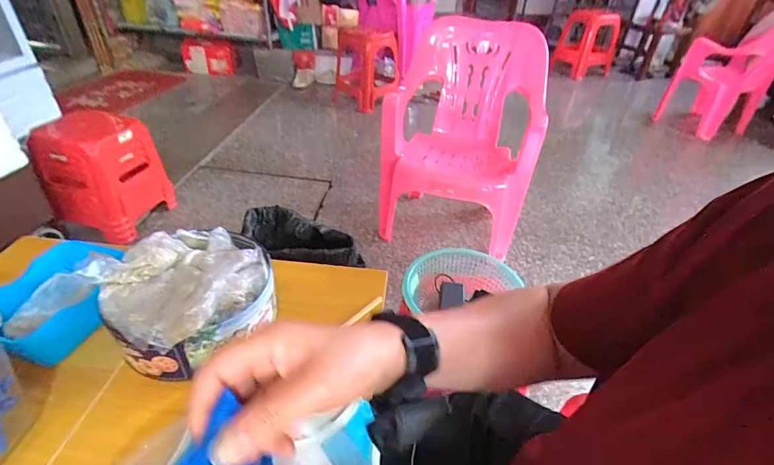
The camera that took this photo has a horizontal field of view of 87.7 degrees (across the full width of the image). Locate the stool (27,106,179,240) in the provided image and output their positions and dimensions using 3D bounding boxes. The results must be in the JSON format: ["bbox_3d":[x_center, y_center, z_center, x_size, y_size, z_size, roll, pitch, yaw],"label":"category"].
[{"bbox_3d":[-0.914,-0.190,1.311,0.237,0.370,0.258,9,37,6],"label":"stool"}]

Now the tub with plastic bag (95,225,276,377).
[{"bbox_3d":[-0.236,0.068,0.492,0.176,0.092,0.176,3,37,-2],"label":"tub with plastic bag"}]

